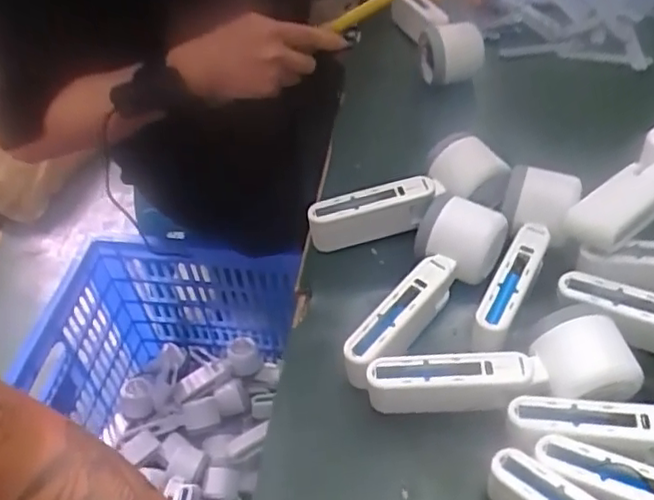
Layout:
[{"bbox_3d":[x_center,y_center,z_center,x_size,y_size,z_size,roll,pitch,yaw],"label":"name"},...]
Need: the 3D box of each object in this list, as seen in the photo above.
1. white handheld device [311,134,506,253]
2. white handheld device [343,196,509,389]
[{"bbox_3d":[0.063,-0.045,0.510,0.164,0.048,0.054,-24,50,0],"label":"white handheld device"},{"bbox_3d":[0.070,0.033,0.449,0.061,0.054,0.160,26,55,24],"label":"white handheld device"}]

